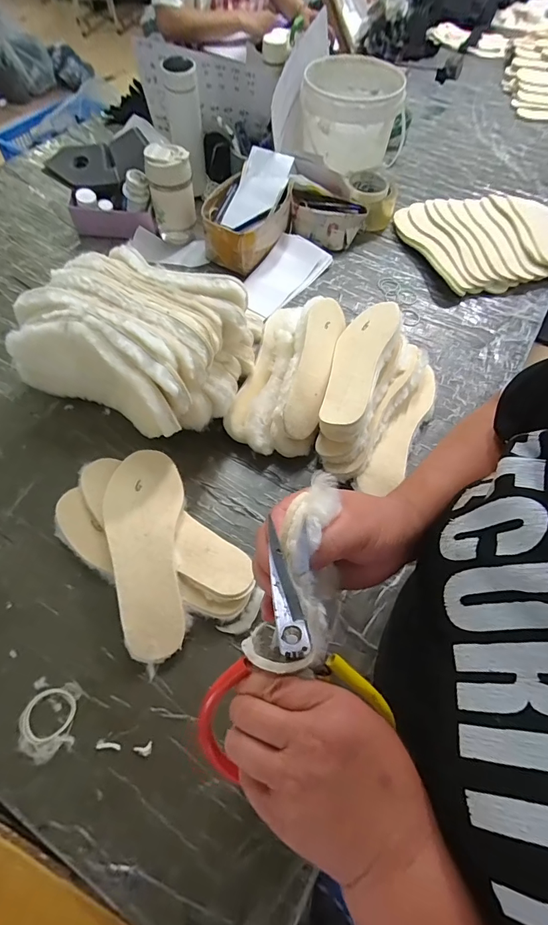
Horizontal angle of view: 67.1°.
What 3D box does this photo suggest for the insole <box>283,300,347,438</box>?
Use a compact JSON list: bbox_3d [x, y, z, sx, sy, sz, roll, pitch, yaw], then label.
[{"bbox_3d":[0.063,-0.162,0.635,0.073,0.023,0.269,37,57,-29],"label":"insole"}]

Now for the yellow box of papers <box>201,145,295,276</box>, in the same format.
[{"bbox_3d":[-0.055,-0.517,0.847,0.153,0.118,0.230,26,64,10],"label":"yellow box of papers"}]

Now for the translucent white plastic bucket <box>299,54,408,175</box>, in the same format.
[{"bbox_3d":[0.163,-0.745,0.895,0.206,0.151,0.208,10,62,2],"label":"translucent white plastic bucket"}]

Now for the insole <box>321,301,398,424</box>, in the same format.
[{"bbox_3d":[0.128,-0.157,0.623,0.083,0.016,0.264,7,57,33],"label":"insole"}]

